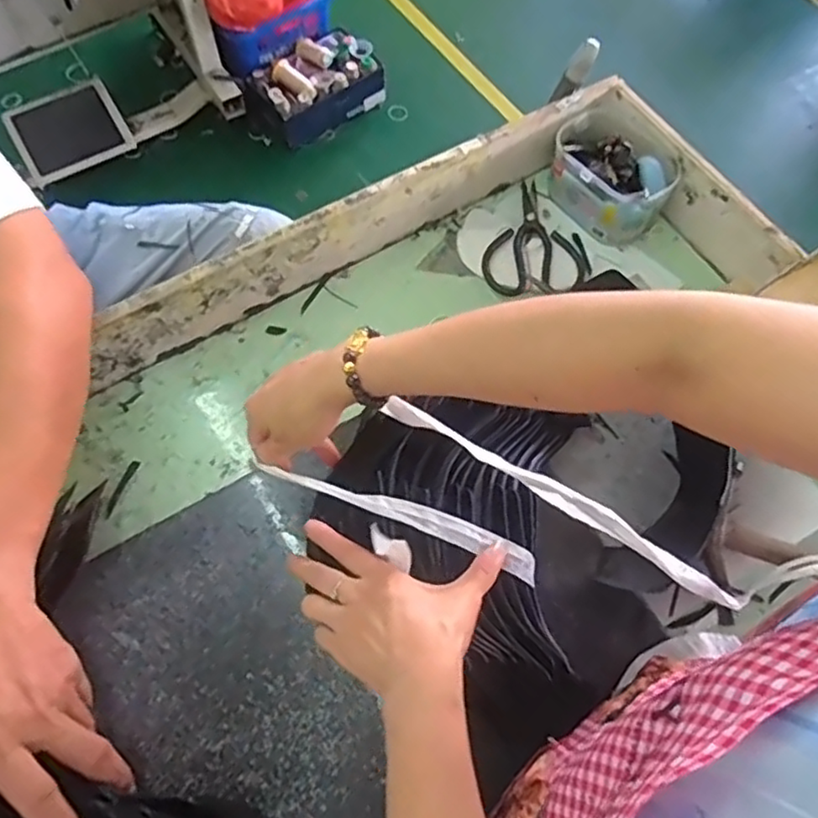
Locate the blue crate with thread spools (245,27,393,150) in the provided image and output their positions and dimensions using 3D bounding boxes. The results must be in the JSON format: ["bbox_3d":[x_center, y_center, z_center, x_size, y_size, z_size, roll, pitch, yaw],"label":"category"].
[{"bbox_3d":[-0.254,-0.849,1.759,0.351,0.148,0.217,-42,72,-17],"label":"blue crate with thread spools"}]

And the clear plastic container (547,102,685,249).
[{"bbox_3d":[0.222,-0.258,0.723,0.095,0.070,0.136,-38,71,-15],"label":"clear plastic container"}]

